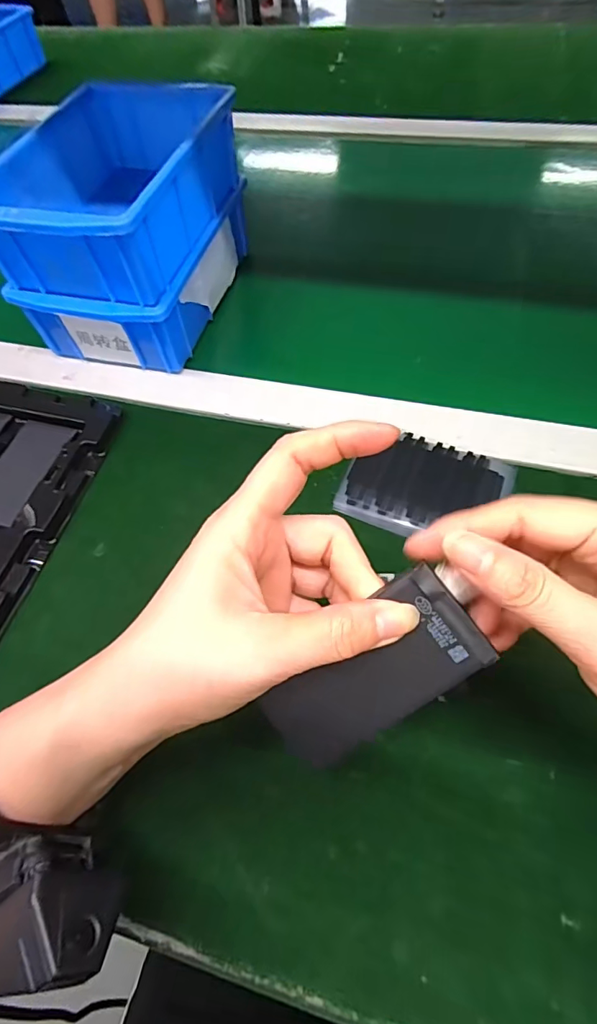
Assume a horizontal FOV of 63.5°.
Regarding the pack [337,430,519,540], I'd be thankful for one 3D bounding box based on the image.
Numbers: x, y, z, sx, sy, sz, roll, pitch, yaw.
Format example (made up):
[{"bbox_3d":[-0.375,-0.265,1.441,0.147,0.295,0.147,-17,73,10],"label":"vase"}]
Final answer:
[{"bbox_3d":[0.084,-0.018,0.318,0.100,0.008,0.077,20,62,16],"label":"pack"}]

